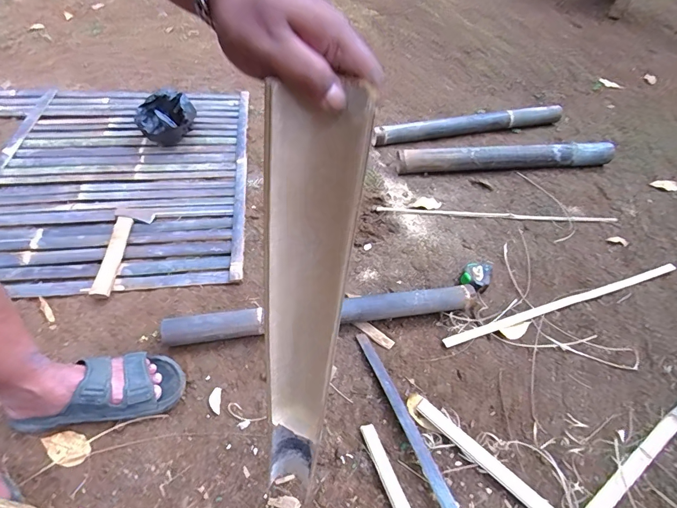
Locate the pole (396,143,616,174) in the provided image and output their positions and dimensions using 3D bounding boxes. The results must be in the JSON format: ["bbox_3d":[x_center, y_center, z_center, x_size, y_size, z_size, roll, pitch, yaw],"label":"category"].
[{"bbox_3d":[0.531,-0.303,1.273,0.689,0.075,0.067,-1,49,-6],"label":"pole"}]

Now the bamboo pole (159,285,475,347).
[{"bbox_3d":[-0.031,0.133,0.855,0.649,0.064,0.053,-5,49,-9],"label":"bamboo pole"}]

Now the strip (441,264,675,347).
[{"bbox_3d":[0.548,0.111,0.952,0.695,0.016,0.022,-14,51,-16],"label":"strip"}]

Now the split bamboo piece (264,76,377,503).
[{"bbox_3d":[-0.037,0.102,0.417,0.069,0.526,0.041,12,35,6],"label":"split bamboo piece"}]

